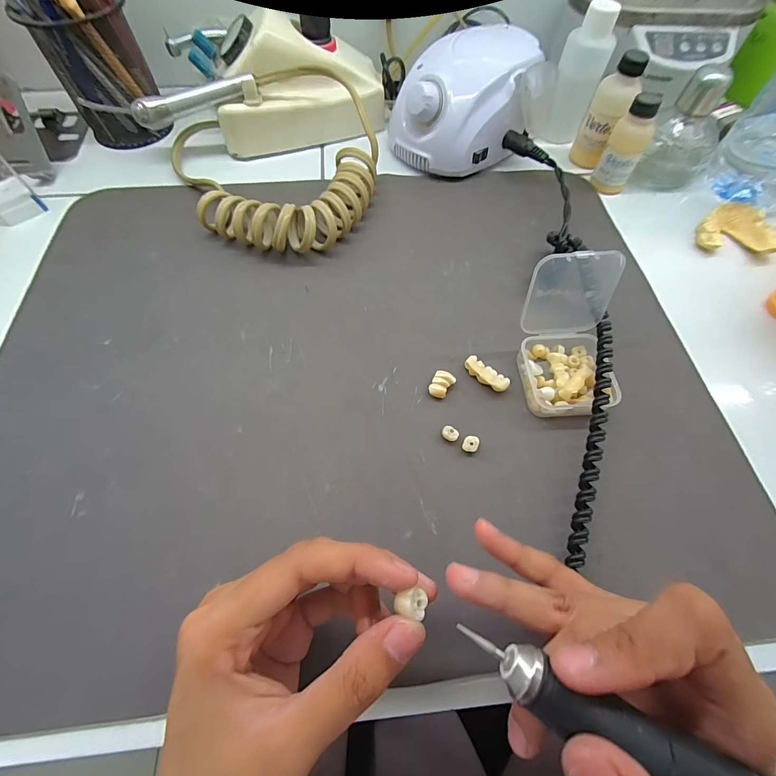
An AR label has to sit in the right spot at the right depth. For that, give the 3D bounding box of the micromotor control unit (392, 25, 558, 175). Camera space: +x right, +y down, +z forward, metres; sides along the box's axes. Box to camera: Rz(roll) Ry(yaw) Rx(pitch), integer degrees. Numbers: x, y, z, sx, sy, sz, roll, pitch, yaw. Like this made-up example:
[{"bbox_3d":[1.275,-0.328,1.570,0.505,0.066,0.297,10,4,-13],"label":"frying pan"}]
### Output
[{"bbox_3d":[0.077,-0.266,0.352,0.146,0.077,0.095,-21,66,-12],"label":"micromotor control unit"}]

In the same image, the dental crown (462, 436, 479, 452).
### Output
[{"bbox_3d":[0.052,0.036,0.233,0.010,0.007,0.010,20,64,8],"label":"dental crown"}]

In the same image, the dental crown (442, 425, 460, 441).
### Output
[{"bbox_3d":[0.040,0.029,0.235,0.011,0.004,0.009,24,65,10],"label":"dental crown"}]

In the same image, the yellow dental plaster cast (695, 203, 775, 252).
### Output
[{"bbox_3d":[0.303,-0.133,0.320,0.047,0.021,0.057,-40,71,-19],"label":"yellow dental plaster cast"}]

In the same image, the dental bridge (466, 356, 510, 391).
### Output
[{"bbox_3d":[0.067,-0.009,0.255,0.014,0.010,0.033,-40,71,-19],"label":"dental bridge"}]

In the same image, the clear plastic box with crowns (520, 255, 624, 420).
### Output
[{"bbox_3d":[0.119,-0.029,0.238,0.056,0.062,0.083,-2,63,-3],"label":"clear plastic box with crowns"}]

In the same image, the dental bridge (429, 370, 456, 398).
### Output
[{"bbox_3d":[0.037,-0.002,0.251,0.014,0.006,0.019,23,65,10],"label":"dental bridge"}]

